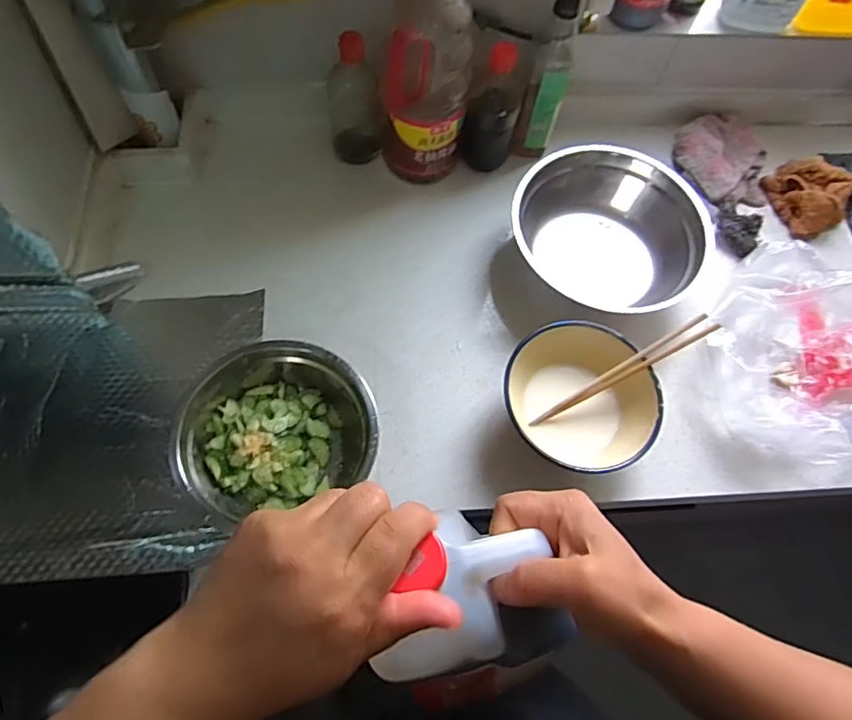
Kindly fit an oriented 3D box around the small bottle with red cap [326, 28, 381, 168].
[{"bbox_3d":[-0.097,-0.339,0.756,0.068,0.177,0.062,-17,70,-8],"label":"small bottle with red cap"}]

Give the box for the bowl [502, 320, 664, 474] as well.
[{"bbox_3d":[0.172,0.047,0.644,0.163,0.075,0.172,1,69,-2],"label":"bowl"}]

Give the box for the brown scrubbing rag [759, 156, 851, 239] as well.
[{"bbox_3d":[0.563,-0.248,0.825,0.090,0.069,0.124,-23,71,-10],"label":"brown scrubbing rag"}]

